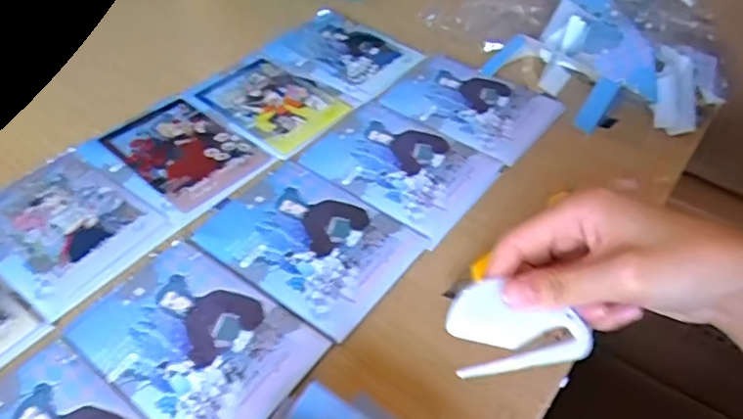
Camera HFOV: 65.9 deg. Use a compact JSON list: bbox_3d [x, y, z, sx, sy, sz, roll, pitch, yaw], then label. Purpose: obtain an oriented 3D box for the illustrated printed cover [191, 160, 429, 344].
[{"bbox_3d":[-0.048,0.019,0.429,0.146,0.004,0.109,30,53,23],"label":"illustrated printed cover"}]

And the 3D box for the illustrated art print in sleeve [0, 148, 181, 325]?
[{"bbox_3d":[-0.237,0.013,0.441,0.140,0.005,0.107,30,54,23],"label":"illustrated art print in sleeve"}]

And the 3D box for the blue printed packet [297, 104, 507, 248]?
[{"bbox_3d":[0.025,-0.041,0.489,0.140,0.004,0.108,31,54,23],"label":"blue printed packet"}]

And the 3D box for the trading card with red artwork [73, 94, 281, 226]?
[{"bbox_3d":[-0.167,-0.048,0.498,0.136,0.005,0.106,31,54,24],"label":"trading card with red artwork"}]

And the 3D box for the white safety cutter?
[{"bbox_3d":[0.074,0.058,0.293,0.071,0.006,0.046,-5,63,-12],"label":"white safety cutter"}]

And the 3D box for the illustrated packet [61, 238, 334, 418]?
[{"bbox_3d":[-0.115,0.082,0.370,0.146,0.004,0.104,30,53,23],"label":"illustrated packet"}]

